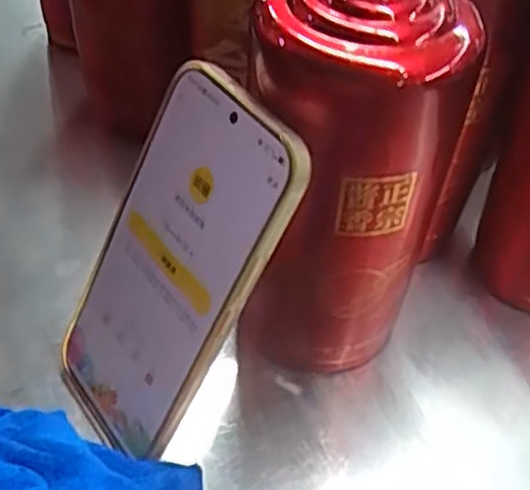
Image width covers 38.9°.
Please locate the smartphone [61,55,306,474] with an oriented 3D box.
[{"bbox_3d":[-0.039,0.013,0.300,0.008,0.161,0.074,-6,42,-48],"label":"smartphone"}]

